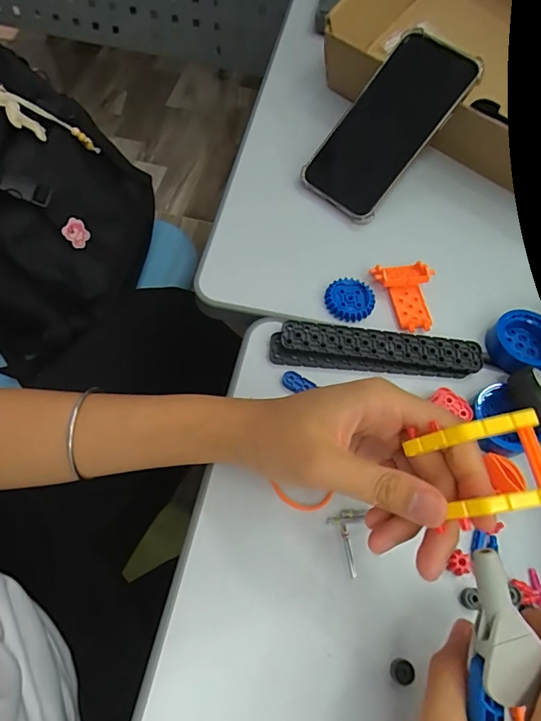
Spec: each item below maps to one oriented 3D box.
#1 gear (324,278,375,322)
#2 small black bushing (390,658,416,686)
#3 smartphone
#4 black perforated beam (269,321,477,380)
[{"bbox_3d":[0.065,-0.049,0.370,0.037,0.013,0.037,1,64,-3],"label":"gear"},{"bbox_3d":[0.073,0.172,0.249,0.012,0.009,0.011,1,64,-3],"label":"small black bushing"},{"bbox_3d":[0.108,-0.216,0.416,0.087,0.017,0.172,37,93,22],"label":"smartphone"},{"bbox_3d":[0.079,-0.007,0.340,0.155,0.021,0.036,5,64,-1],"label":"black perforated beam"}]

